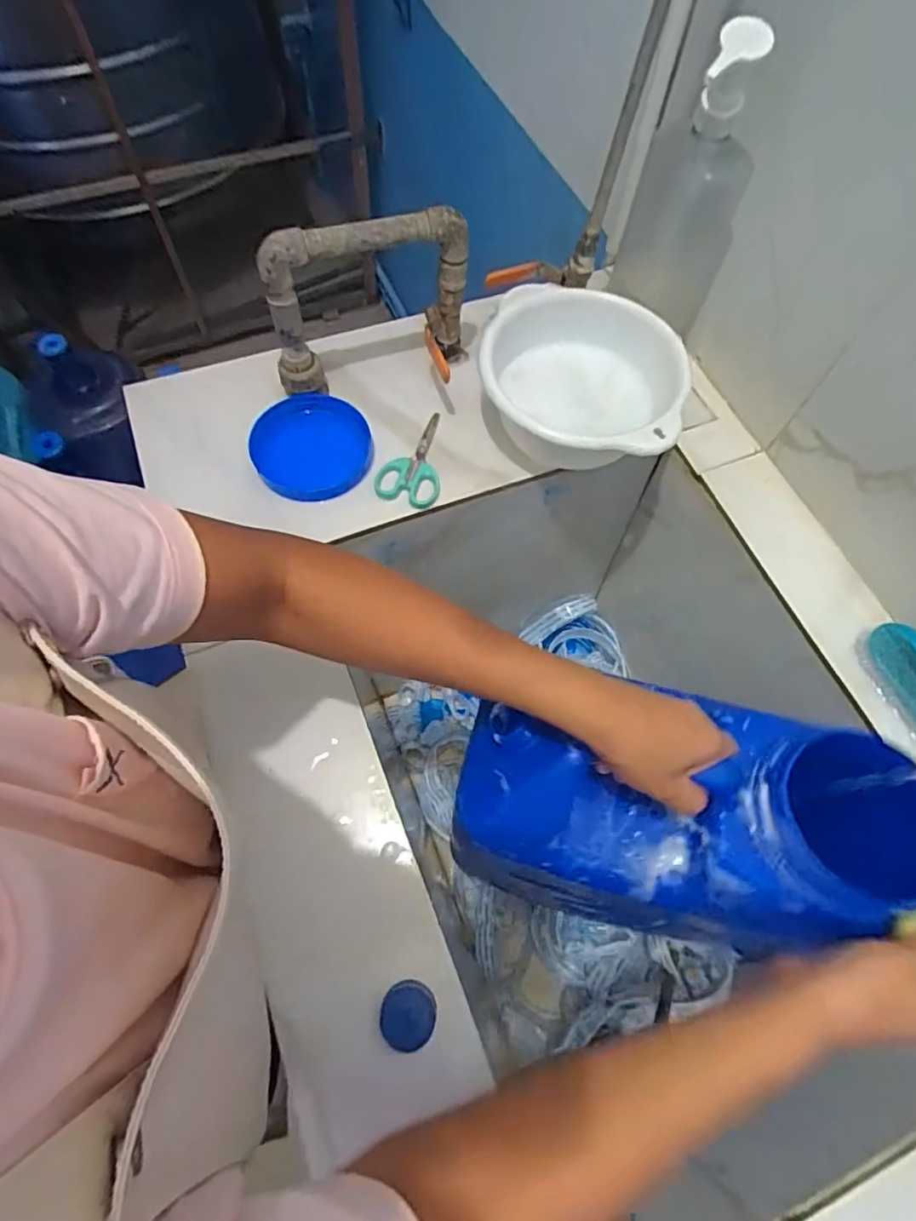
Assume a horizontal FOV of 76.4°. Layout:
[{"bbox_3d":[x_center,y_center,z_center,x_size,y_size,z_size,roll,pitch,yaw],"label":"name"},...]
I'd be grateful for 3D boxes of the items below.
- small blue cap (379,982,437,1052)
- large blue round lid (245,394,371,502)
[{"bbox_3d":[-0.033,0.275,0.396,0.036,0.009,0.038,1,66,-1],"label":"small blue cap"},{"bbox_3d":[-0.149,-0.168,0.593,0.117,0.020,0.121,1,66,-1],"label":"large blue round lid"}]

